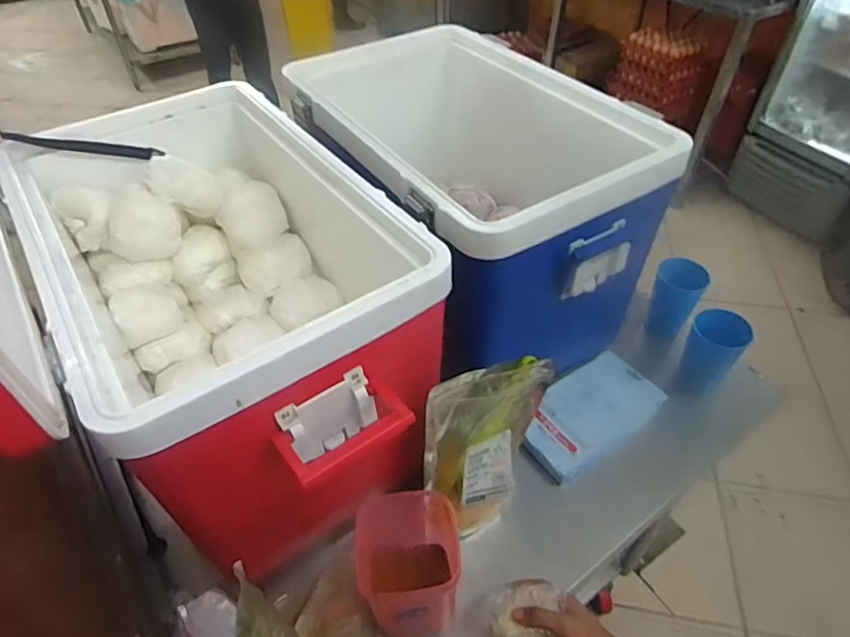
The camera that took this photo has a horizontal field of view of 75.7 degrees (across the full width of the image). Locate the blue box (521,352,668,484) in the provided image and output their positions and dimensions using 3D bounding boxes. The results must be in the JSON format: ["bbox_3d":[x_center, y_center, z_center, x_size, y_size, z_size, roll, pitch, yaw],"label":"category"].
[{"bbox_3d":[0.228,0.129,0.767,0.213,0.037,0.123,-25,50,-21],"label":"blue box"}]

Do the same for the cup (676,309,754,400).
[{"bbox_3d":[0.408,0.053,0.787,0.070,0.129,0.066,0,46,0],"label":"cup"}]

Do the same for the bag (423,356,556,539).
[{"bbox_3d":[0.067,0.139,0.627,0.089,0.212,0.149,24,51,22],"label":"bag"}]

